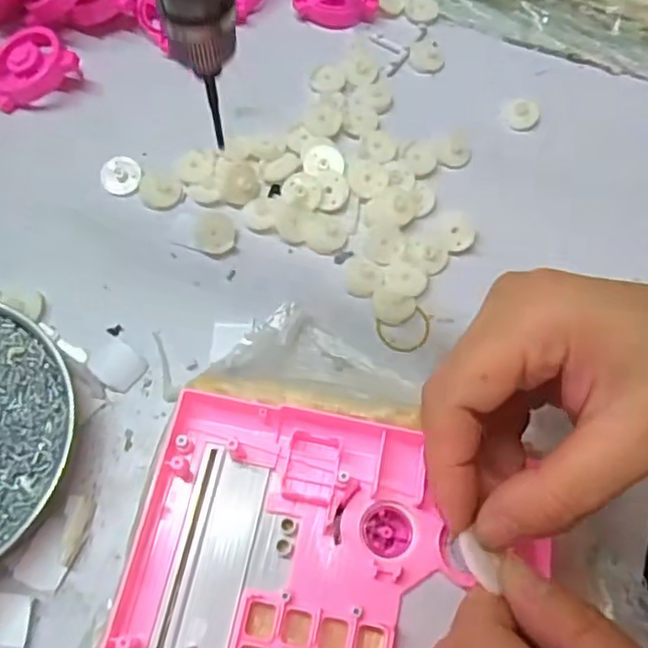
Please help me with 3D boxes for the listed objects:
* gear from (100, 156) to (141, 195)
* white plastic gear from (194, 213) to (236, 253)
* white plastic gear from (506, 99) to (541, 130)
[{"bbox_3d":[-0.116,-0.085,0.375,0.021,0.010,0.021,2,64,-3],"label":"gear"},{"bbox_3d":[-0.061,-0.051,0.363,0.022,0.004,0.026,1,64,-4],"label":"white plastic gear"},{"bbox_3d":[0.125,-0.131,0.413,0.020,0.012,0.016,23,65,7],"label":"white plastic gear"}]

